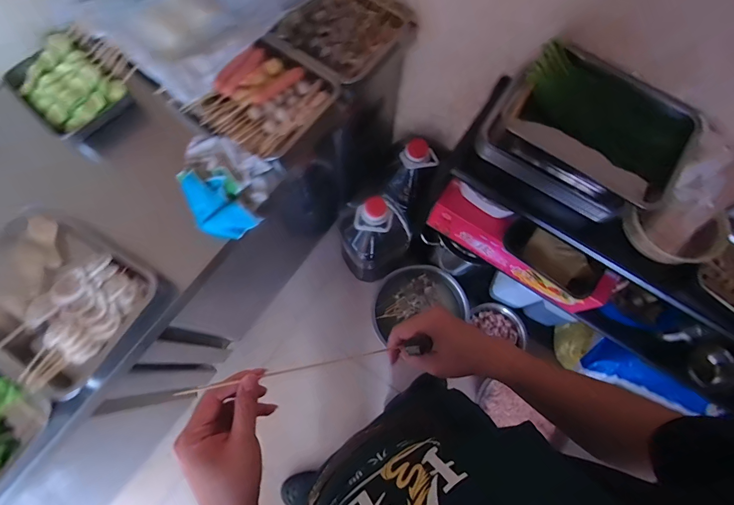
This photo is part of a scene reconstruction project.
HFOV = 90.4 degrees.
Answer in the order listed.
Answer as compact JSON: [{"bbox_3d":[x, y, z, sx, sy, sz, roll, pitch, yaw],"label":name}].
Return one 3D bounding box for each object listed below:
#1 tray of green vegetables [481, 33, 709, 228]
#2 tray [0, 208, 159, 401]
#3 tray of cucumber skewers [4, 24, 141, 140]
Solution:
[{"bbox_3d":[0.476,-0.260,0.776,0.393,0.153,0.281,35,75,9],"label":"tray of green vegetables"},{"bbox_3d":[-0.612,0.082,0.718,0.341,0.073,0.271,32,74,8],"label":"tray"},{"bbox_3d":[-0.674,-0.396,0.842,0.246,0.069,0.240,44,76,11],"label":"tray of cucumber skewers"}]

